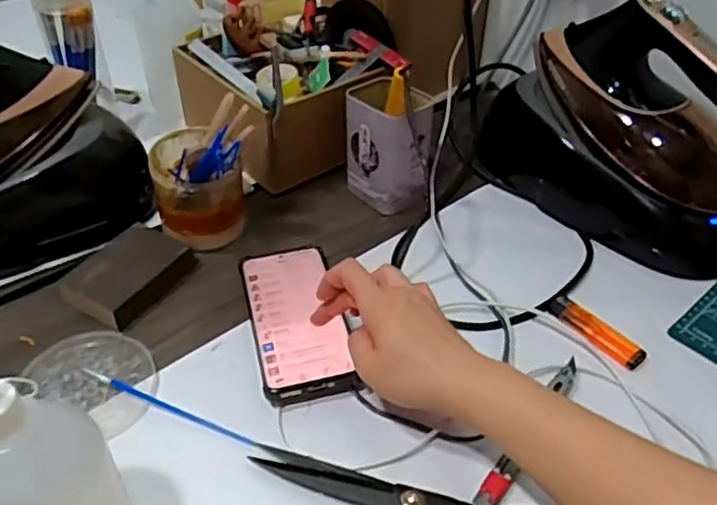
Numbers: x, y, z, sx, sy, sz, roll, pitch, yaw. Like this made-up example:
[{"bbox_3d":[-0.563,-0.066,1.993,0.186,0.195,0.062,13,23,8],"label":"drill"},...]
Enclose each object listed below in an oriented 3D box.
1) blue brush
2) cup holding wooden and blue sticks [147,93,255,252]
[{"bbox_3d":[-0.143,0.113,0.498,0.149,0.006,0.007,17,44,18],"label":"blue brush"},{"bbox_3d":[-0.144,-0.065,0.617,0.086,0.126,0.103,-1,41,-2],"label":"cup holding wooden and blue sticks"}]

